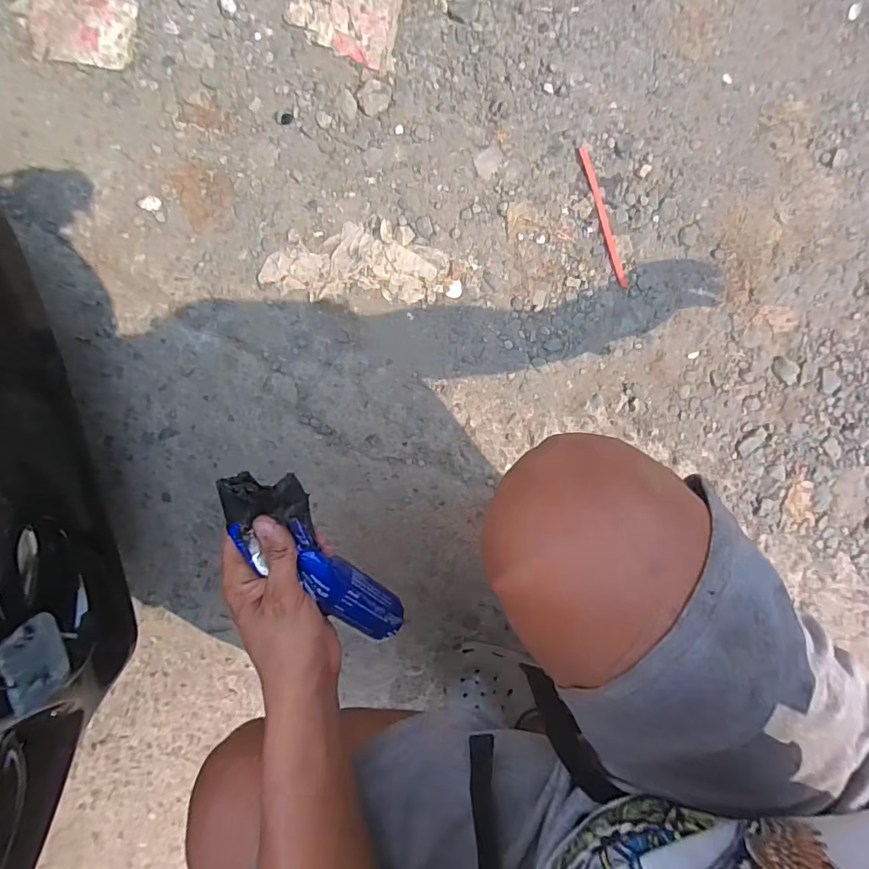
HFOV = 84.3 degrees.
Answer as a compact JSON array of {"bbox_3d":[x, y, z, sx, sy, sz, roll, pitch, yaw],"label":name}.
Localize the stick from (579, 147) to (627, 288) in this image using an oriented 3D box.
[{"bbox_3d":[0.241,-0.306,0.682,0.013,0.004,0.197,-20,99,2],"label":"stick"}]

